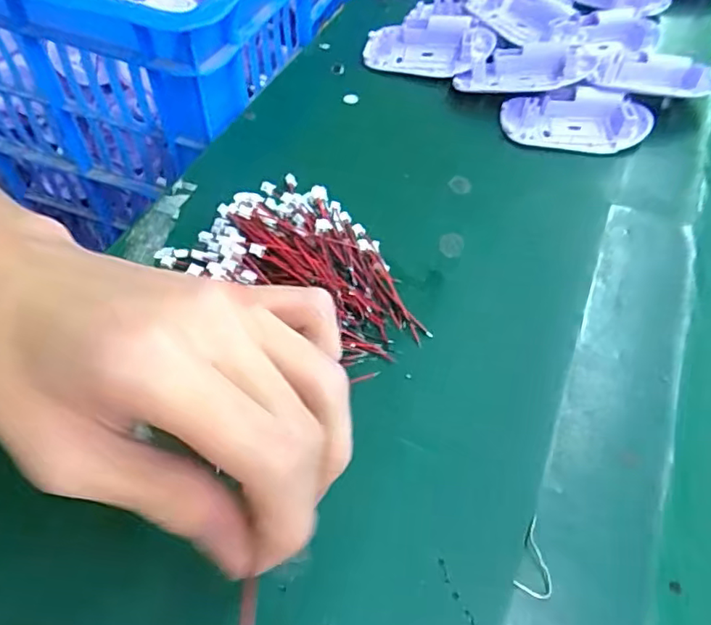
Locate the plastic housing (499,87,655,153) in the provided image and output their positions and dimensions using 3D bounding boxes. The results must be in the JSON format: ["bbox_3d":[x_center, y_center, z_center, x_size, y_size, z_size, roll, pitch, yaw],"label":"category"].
[{"bbox_3d":[0.149,-0.130,0.380,0.095,0.019,0.040,9,55,6],"label":"plastic housing"}]

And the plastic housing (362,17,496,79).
[{"bbox_3d":[0.055,-0.203,0.431,0.095,0.012,0.052,10,78,18],"label":"plastic housing"}]

